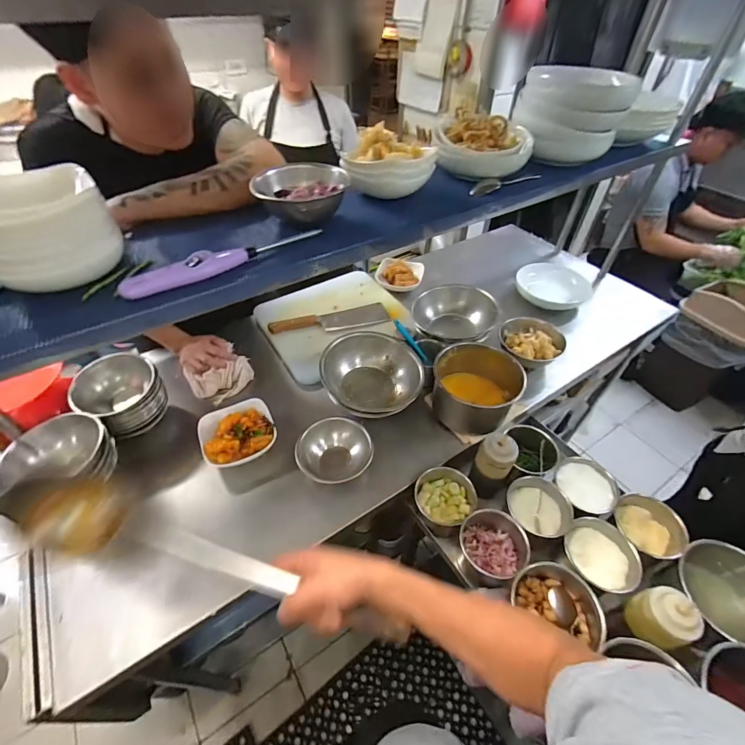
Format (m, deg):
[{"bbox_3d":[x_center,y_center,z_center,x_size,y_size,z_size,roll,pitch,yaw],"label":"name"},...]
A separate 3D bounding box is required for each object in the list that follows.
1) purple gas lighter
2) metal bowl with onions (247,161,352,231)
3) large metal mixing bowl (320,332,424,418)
[{"bbox_3d":[-0.207,-0.168,0.529,0.283,0.029,0.032,-29,54,-26],"label":"purple gas lighter"},{"bbox_3d":[-0.115,-0.285,0.602,0.146,0.062,0.117,6,47,4],"label":"metal bowl with onions"},{"bbox_3d":[-0.001,0.006,0.848,0.228,0.089,0.188,-2,47,-3],"label":"large metal mixing bowl"}]

